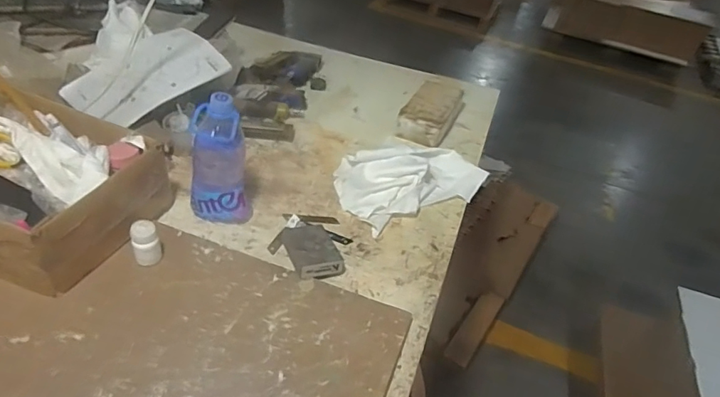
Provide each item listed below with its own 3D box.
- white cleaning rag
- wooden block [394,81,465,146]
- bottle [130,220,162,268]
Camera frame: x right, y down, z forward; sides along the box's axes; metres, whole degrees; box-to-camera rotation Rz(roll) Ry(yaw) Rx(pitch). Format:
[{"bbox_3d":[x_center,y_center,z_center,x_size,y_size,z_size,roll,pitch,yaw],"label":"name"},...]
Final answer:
[{"bbox_3d":[0.096,-0.039,0.950,0.285,0.054,0.195,-11,42,-21],"label":"white cleaning rag"},{"bbox_3d":[0.168,-0.206,1.149,0.105,0.070,0.229,19,40,15],"label":"wooden block"},{"bbox_3d":[-0.314,0.066,0.722,0.034,0.068,0.028,-11,42,-21],"label":"bottle"}]

